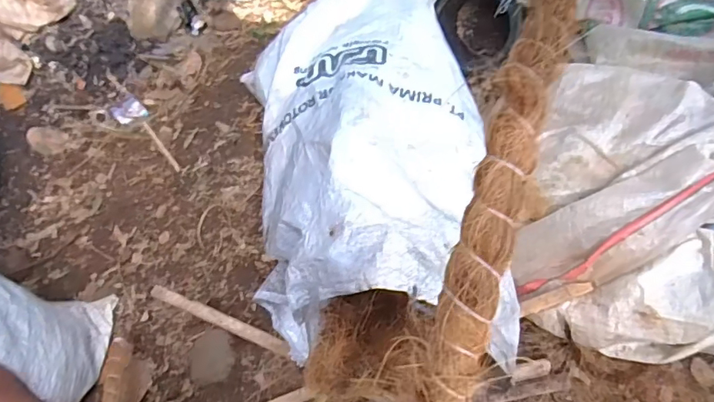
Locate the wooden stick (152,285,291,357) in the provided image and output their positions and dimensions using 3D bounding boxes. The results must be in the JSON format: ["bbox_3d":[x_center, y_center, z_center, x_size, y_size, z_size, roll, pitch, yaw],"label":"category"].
[{"bbox_3d":[-0.239,0.200,0.854,0.313,0.009,0.021,15,60,27],"label":"wooden stick"}]

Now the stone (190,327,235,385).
[{"bbox_3d":[-0.237,0.252,0.823,0.073,0.019,0.087,-7,61,-4],"label":"stone"}]

